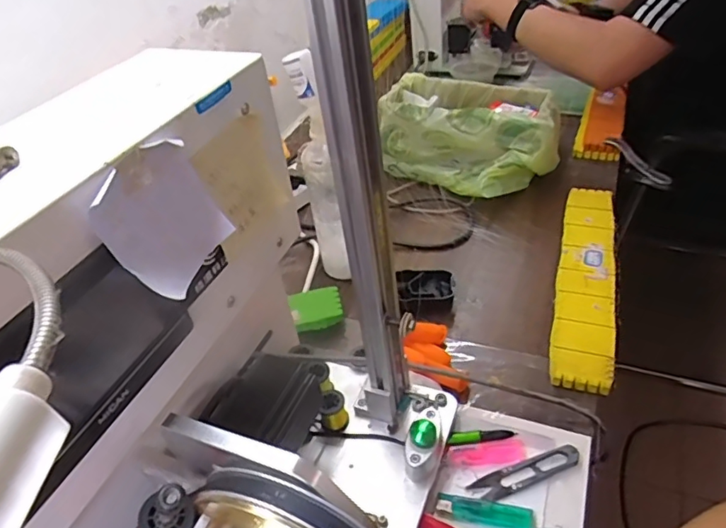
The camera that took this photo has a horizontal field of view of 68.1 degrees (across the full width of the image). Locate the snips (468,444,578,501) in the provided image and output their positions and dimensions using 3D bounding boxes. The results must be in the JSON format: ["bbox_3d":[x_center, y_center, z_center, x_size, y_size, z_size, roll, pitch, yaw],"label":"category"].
[{"bbox_3d":[0.144,0.184,0.475,0.099,0.013,0.022,-15,40,-7],"label":"snips"}]

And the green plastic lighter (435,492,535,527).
[{"bbox_3d":[0.102,0.206,0.450,0.079,0.008,0.023,5,41,16],"label":"green plastic lighter"}]

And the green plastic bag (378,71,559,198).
[{"bbox_3d":[0.164,-0.205,0.845,0.272,0.106,0.209,22,48,32],"label":"green plastic bag"}]

